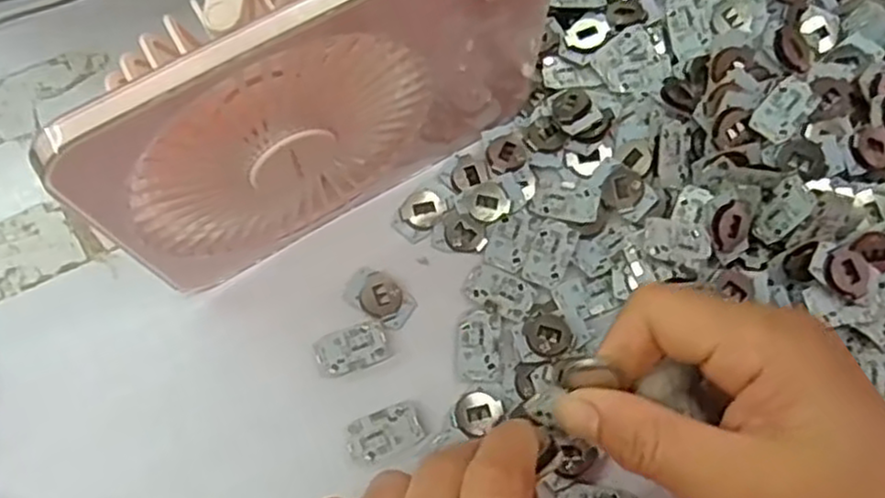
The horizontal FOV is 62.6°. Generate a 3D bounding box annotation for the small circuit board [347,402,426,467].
[{"bbox_3d":[-0.024,0.075,0.295,0.031,0.004,0.019,-24,73,-8],"label":"small circuit board"}]

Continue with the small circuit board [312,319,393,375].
[{"bbox_3d":[-0.038,0.042,0.307,0.031,0.004,0.018,-18,72,-6],"label":"small circuit board"}]

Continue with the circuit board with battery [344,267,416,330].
[{"bbox_3d":[-0.027,0.020,0.317,0.031,0.004,0.020,34,74,11],"label":"circuit board with battery"}]

